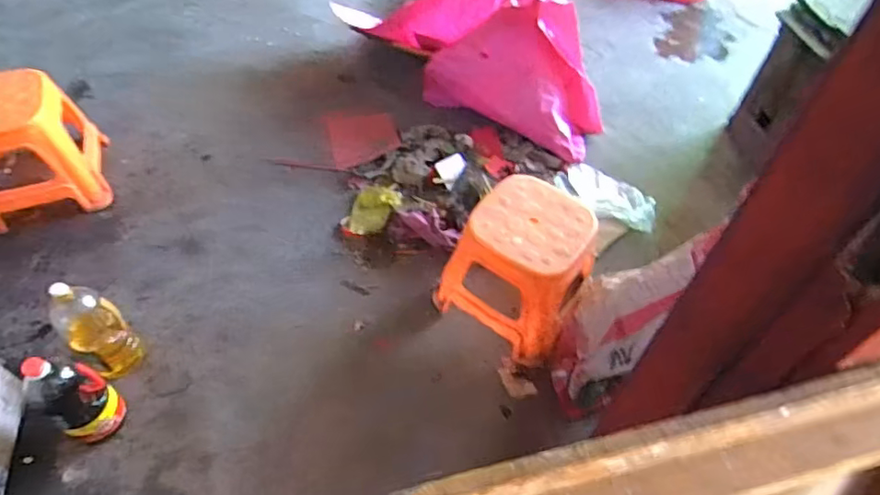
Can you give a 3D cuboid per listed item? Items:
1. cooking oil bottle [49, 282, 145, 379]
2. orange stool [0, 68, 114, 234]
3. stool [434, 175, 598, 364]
[{"bbox_3d":[-0.734,0.180,1.247,0.102,0.289,0.112,1,52,-2],"label":"cooking oil bottle"},{"bbox_3d":[-1.112,-0.279,1.577,0.303,0.326,0.306,-12,56,-12],"label":"orange stool"},{"bbox_3d":[0.191,0.041,1.397,0.304,0.297,0.296,31,57,20],"label":"stool"}]

